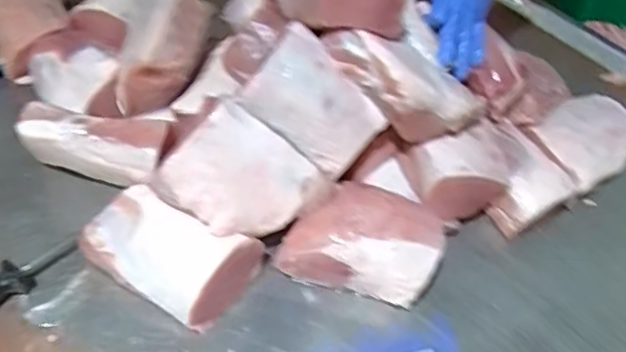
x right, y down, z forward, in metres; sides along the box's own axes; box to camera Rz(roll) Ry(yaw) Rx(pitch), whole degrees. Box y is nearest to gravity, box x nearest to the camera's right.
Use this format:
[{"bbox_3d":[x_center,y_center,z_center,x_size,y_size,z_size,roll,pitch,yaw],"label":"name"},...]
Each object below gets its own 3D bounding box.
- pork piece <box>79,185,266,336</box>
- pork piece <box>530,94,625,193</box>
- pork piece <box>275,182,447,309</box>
[{"bbox_3d":[-0.164,0.083,0.672,0.182,0.074,0.106,24,52,14],"label":"pork piece"},{"bbox_3d":[0.388,-0.048,0.858,0.183,0.059,0.116,-28,58,-28],"label":"pork piece"},{"bbox_3d":[0.058,0.078,0.702,0.174,0.081,0.119,19,51,9],"label":"pork piece"}]

